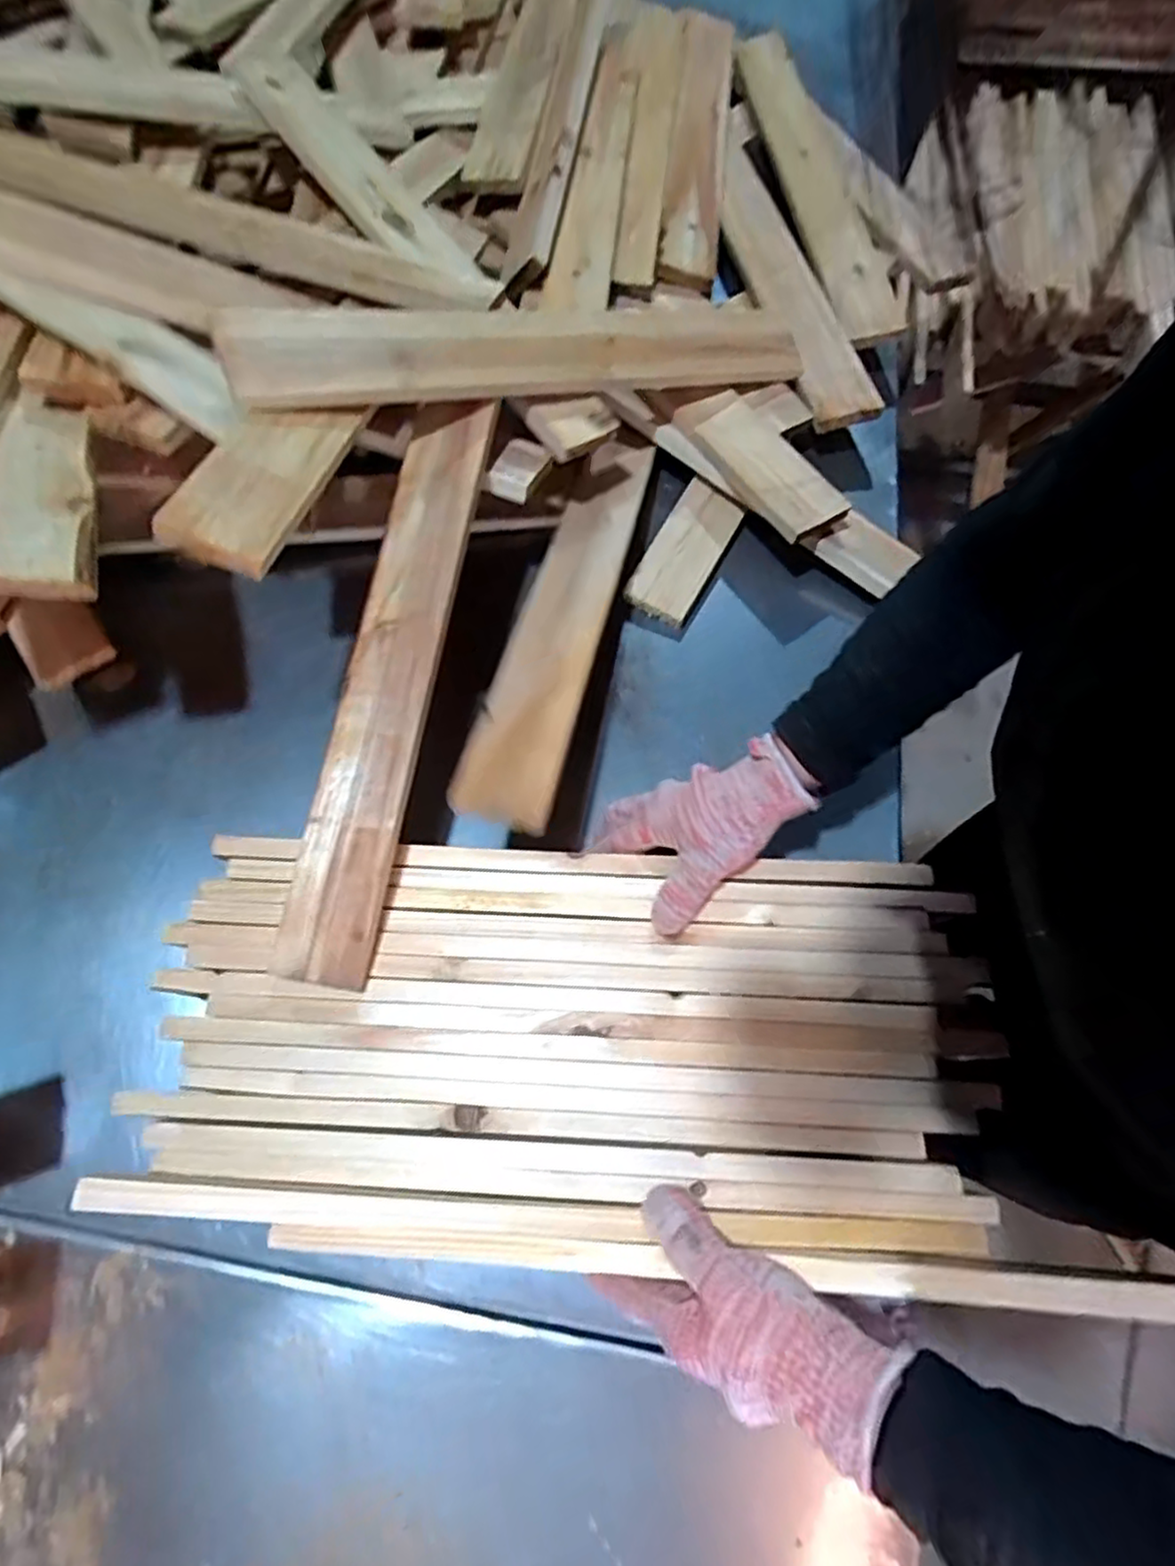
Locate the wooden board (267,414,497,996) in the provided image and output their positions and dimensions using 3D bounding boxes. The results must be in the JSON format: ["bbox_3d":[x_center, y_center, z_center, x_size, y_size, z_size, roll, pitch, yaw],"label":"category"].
[{"bbox_3d":[-0.139,-0.079,0.491,0.065,0.016,0.423,7,77,12],"label":"wooden board"}]

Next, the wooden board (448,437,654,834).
[{"bbox_3d":[-0.015,-0.145,0.550,0.062,0.015,0.399,12,59,6],"label":"wooden board"}]

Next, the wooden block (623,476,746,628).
[{"bbox_3d":[0.089,-0.208,0.633,0.058,0.019,0.137,28,73,11],"label":"wooden block"}]

